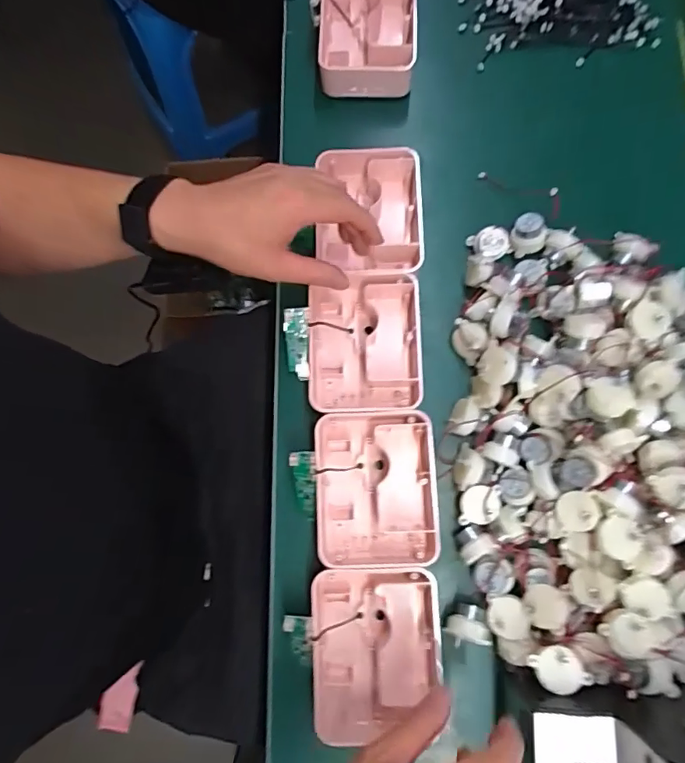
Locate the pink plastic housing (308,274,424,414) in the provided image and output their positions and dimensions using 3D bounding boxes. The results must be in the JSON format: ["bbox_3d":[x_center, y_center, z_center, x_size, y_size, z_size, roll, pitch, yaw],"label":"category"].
[{"bbox_3d":[0.020,-0.032,0.453,0.100,0.040,0.124,0,78,1],"label":"pink plastic housing"}]

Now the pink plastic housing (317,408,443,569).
[{"bbox_3d":[0.028,0.093,0.431,0.102,0.039,0.126,-2,78,1],"label":"pink plastic housing"}]

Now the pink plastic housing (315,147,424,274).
[{"bbox_3d":[0.027,-0.158,0.487,0.100,0.055,0.128,-1,78,1],"label":"pink plastic housing"}]

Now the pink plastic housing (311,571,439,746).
[{"bbox_3d":[0.029,0.219,0.405,0.107,0.039,0.127,-1,78,1],"label":"pink plastic housing"}]

